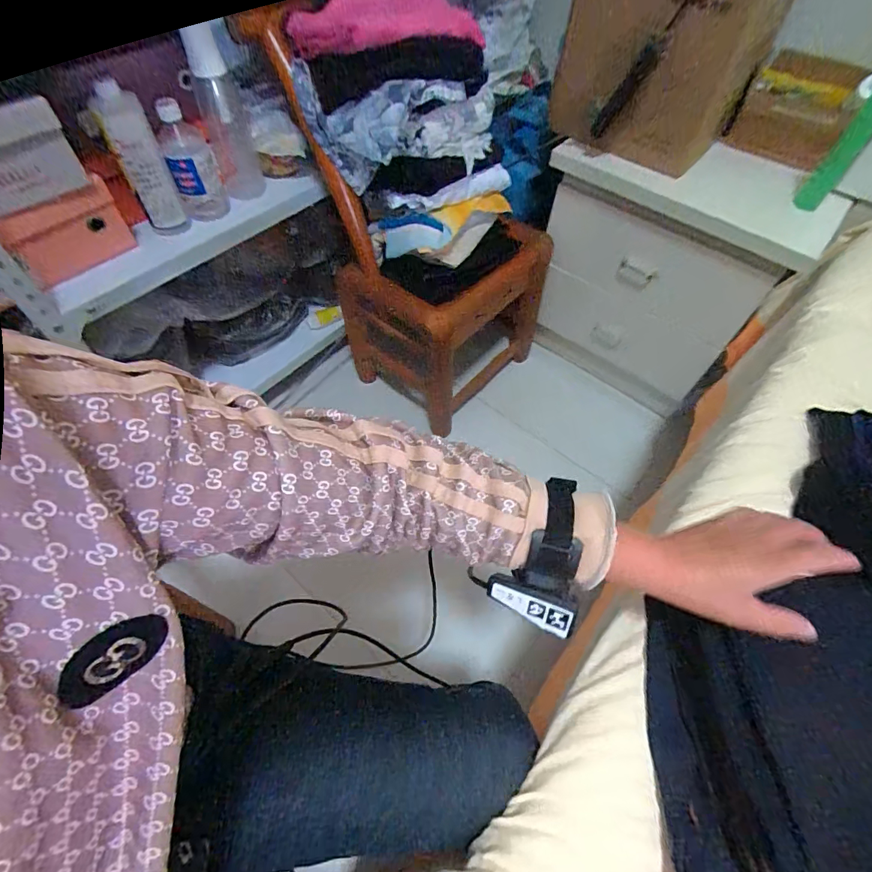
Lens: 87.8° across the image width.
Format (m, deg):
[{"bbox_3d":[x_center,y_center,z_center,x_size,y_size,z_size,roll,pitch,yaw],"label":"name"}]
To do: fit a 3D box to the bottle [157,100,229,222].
[{"bbox_3d":[-0.375,-0.420,0.691,0.059,0.169,0.064,-14,59,-10],"label":"bottle"}]

